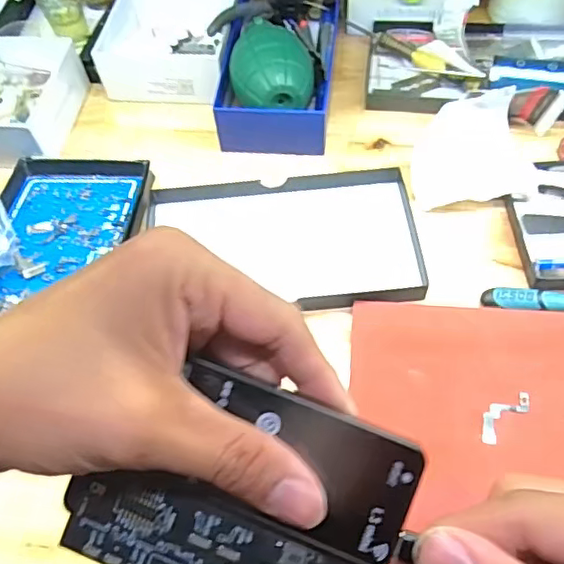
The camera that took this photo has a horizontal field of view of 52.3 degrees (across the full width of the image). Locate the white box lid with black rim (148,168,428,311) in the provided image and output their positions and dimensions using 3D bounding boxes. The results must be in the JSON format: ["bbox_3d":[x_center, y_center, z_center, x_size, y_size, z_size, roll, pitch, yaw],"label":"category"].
[{"bbox_3d":[0.002,-0.030,0.381,0.172,0.014,0.104,-4,57,2],"label":"white box lid with black rim"}]

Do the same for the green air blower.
[{"bbox_3d":[-0.008,-0.158,0.428,0.060,0.057,0.080,-9,57,-1],"label":"green air blower"}]

